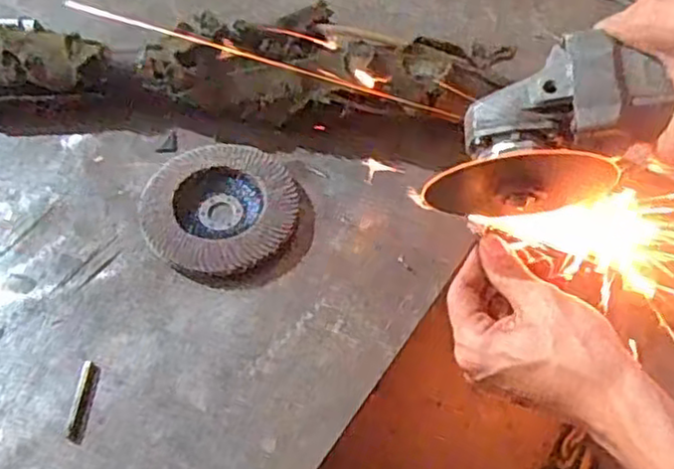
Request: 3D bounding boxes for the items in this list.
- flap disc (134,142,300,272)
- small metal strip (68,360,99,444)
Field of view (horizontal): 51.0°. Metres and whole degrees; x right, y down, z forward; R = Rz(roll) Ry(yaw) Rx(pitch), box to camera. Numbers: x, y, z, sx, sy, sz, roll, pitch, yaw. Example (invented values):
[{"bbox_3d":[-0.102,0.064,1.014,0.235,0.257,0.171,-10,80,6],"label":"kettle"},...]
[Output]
[{"bbox_3d":[-0.076,-0.017,0.447,0.097,0.013,0.093,1,57,-1],"label":"flap disc"},{"bbox_3d":[-0.139,0.090,0.386,0.010,0.004,0.045,3,57,0],"label":"small metal strip"}]

